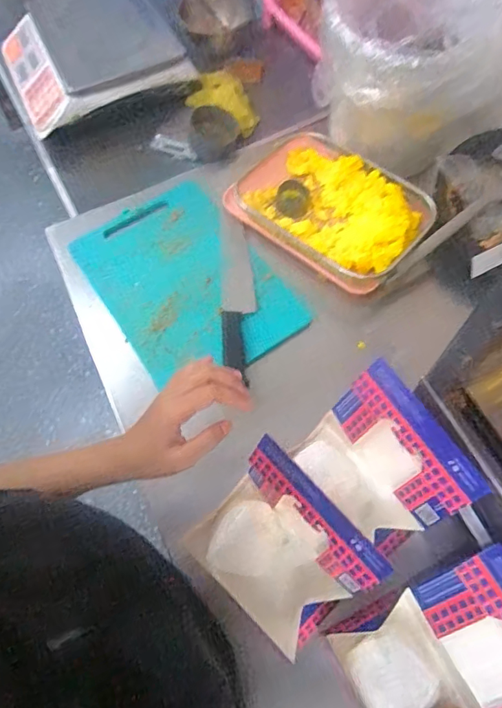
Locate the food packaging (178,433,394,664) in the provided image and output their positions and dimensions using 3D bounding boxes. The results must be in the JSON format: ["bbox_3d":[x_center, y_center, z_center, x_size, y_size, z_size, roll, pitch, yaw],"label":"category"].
[{"bbox_3d":[0.026,0.216,0.526,0.138,0.142,0.170,-40,68,-16],"label":"food packaging"}]

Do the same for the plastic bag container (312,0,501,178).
[{"bbox_3d":[0.229,-0.442,0.772,0.245,0.215,0.235,11,65,8],"label":"plastic bag container"}]

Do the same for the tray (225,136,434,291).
[{"bbox_3d":[0.130,-0.244,0.789,0.307,0.055,0.214,33,70,17],"label":"tray"}]

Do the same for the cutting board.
[{"bbox_3d":[-0.106,-0.119,0.768,0.251,0.009,0.352,-34,67,-13],"label":"cutting board"}]

